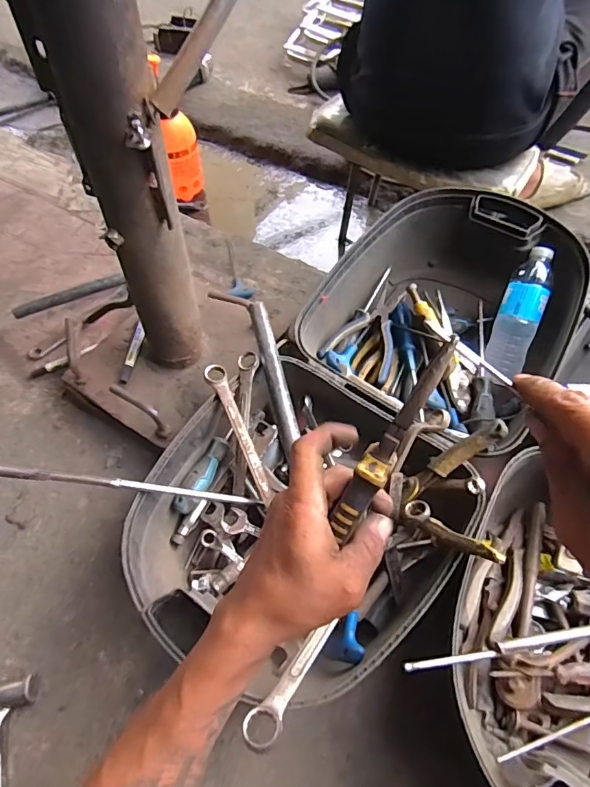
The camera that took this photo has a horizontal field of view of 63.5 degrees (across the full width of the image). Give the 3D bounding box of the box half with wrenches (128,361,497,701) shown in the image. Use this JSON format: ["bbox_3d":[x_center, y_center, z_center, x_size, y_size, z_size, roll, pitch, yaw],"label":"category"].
[{"bbox_3d":[0.008,0.167,0.607,0.358,0.163,0.377,0,56,0],"label":"box half with wrenches"}]

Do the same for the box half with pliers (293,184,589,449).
[{"bbox_3d":[0.222,-0.128,0.737,0.344,0.190,0.357,27,60,17],"label":"box half with pliers"}]

